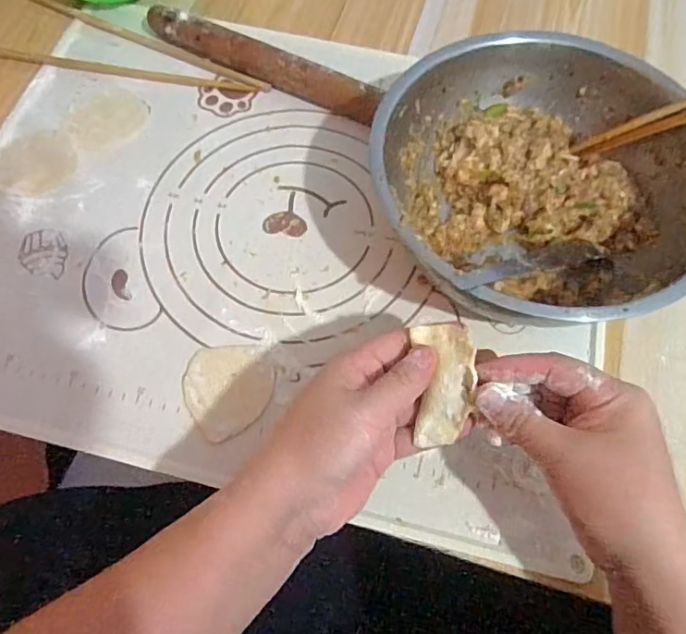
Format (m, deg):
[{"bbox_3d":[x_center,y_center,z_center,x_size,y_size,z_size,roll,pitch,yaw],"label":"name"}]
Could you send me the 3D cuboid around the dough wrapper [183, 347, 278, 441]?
[{"bbox_3d":[-0.077,0.050,0.359,0.058,0.004,0.063,2,65,0],"label":"dough wrapper"}]

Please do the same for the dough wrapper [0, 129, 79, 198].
[{"bbox_3d":[-0.249,-0.125,0.433,0.065,0.004,0.064,11,66,4],"label":"dough wrapper"}]

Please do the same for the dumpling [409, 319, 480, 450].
[{"bbox_3d":[0.055,0.038,0.296,0.029,0.015,0.068,4,89,0],"label":"dumpling"}]

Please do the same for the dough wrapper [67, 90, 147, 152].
[{"bbox_3d":[-0.199,-0.168,0.453,0.057,0.004,0.066,26,67,10],"label":"dough wrapper"}]

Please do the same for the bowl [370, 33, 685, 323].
[{"bbox_3d":[0.133,-0.089,0.381,0.217,0.085,0.217,19,66,7],"label":"bowl"}]

